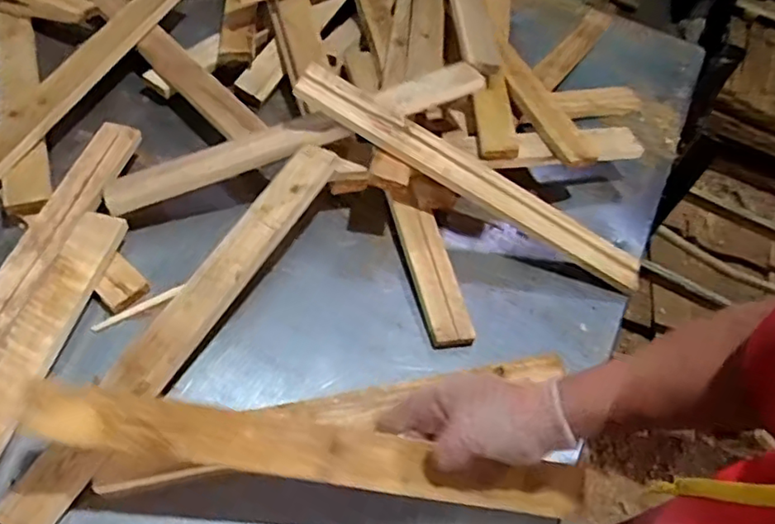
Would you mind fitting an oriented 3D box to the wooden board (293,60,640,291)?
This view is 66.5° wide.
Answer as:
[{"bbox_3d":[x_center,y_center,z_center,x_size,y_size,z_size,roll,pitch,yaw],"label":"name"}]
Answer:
[{"bbox_3d":[0.114,-0.106,0.767,0.498,0.019,0.052,30,83,-6],"label":"wooden board"}]

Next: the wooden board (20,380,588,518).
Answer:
[{"bbox_3d":[-0.056,0.167,0.524,0.489,0.016,0.048,12,51,-8],"label":"wooden board"}]

